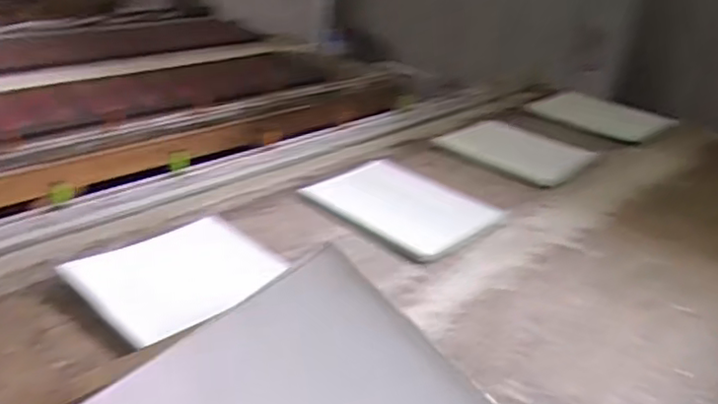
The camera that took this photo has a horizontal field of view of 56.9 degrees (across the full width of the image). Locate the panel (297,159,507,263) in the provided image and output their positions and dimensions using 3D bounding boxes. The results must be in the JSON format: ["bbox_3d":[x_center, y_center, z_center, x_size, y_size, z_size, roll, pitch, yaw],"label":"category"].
[{"bbox_3d":[0.063,0.003,1.069,0.273,0.025,0.197,27,33,37],"label":"panel"}]

